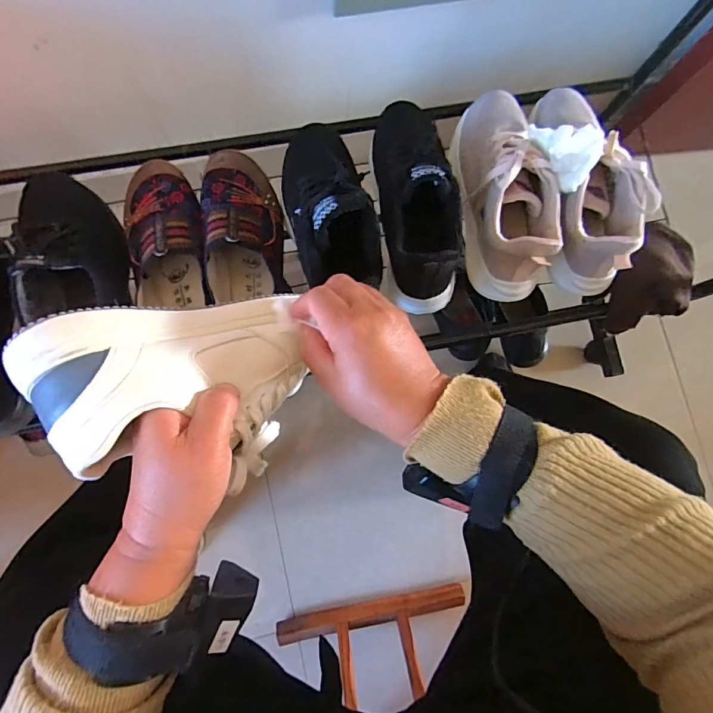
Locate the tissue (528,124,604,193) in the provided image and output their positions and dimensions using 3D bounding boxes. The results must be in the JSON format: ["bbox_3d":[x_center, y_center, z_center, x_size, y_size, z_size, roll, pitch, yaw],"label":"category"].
[{"bbox_3d":[0.219,-0.215,0.443,0.039,0.042,0.079,-15,84,-6],"label":"tissue"}]

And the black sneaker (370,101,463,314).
[{"bbox_3d":[0.062,-0.172,0.458,0.073,0.105,0.236,-9,83,-5],"label":"black sneaker"}]

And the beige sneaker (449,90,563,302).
[{"bbox_3d":[0.168,-0.190,0.482,0.080,0.091,0.241,-8,83,-5],"label":"beige sneaker"}]

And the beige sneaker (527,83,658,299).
[{"bbox_3d":[0.268,-0.203,0.487,0.096,0.089,0.238,0,83,-4],"label":"beige sneaker"}]

